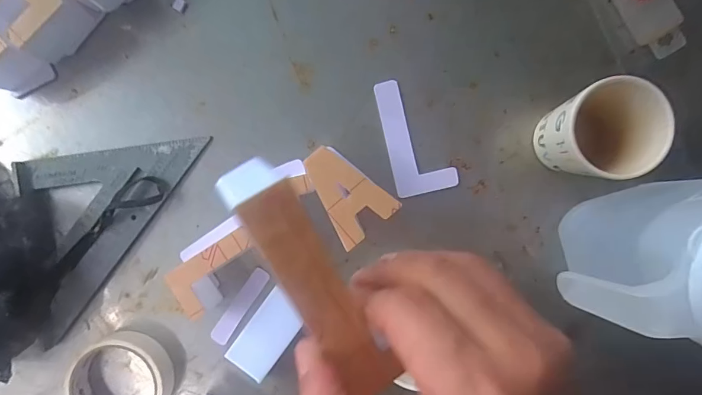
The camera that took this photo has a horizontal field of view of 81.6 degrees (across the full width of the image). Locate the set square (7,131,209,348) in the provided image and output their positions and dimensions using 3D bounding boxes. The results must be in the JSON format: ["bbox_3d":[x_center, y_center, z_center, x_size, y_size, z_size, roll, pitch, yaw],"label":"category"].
[{"bbox_3d":[-0.214,0.037,0.386,0.172,0.010,0.167,-10,91,0],"label":"set square"}]

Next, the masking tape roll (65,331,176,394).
[{"bbox_3d":[-0.215,0.173,0.379,0.086,0.031,0.082,0,91,2],"label":"masking tape roll"}]

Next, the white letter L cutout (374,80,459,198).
[{"bbox_3d":[0.061,-0.058,0.382,0.057,0.004,0.109,-13,90,2],"label":"white letter L cutout"}]

